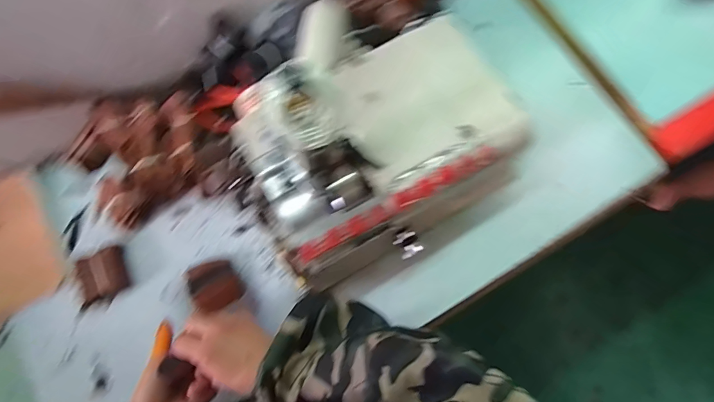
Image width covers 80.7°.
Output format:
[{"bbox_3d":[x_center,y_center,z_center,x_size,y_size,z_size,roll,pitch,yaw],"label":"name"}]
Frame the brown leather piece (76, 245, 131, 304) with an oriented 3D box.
[{"bbox_3d":[-0.385,0.111,0.633,0.063,0.032,0.069,-25,78,-4],"label":"brown leather piece"}]

